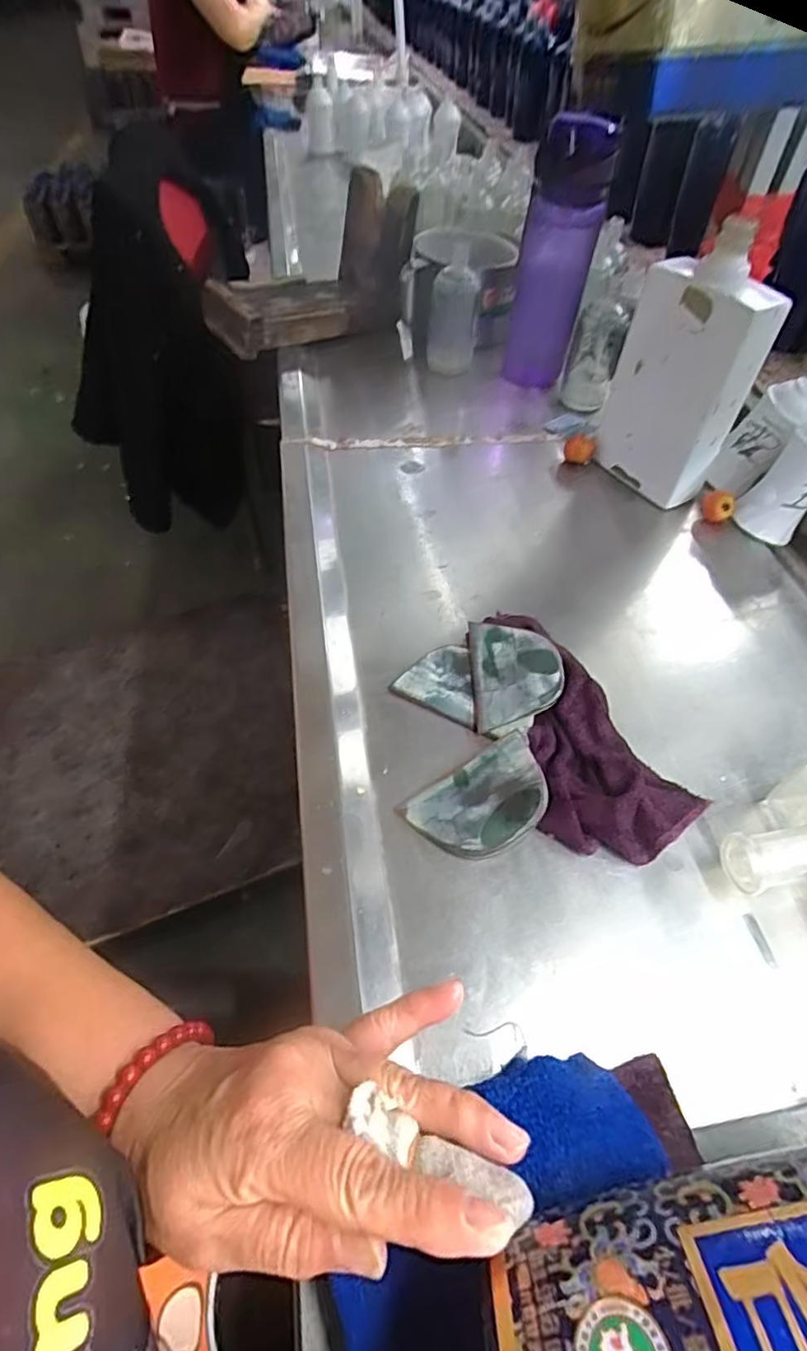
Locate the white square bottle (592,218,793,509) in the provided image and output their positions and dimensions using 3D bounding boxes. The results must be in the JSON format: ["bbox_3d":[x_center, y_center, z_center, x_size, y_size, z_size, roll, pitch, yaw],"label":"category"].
[{"bbox_3d":[0.240,-0.254,0.531,0.049,0.189,0.113,-25,56,-22],"label":"white square bottle"}]

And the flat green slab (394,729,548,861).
[{"bbox_3d":[0.048,0.075,0.357,0.087,0.009,0.054,-29,52,-18],"label":"flat green slab"}]

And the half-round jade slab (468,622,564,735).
[{"bbox_3d":[0.075,-0.004,0.409,0.059,0.005,0.080,-7,59,9],"label":"half-round jade slab"}]

